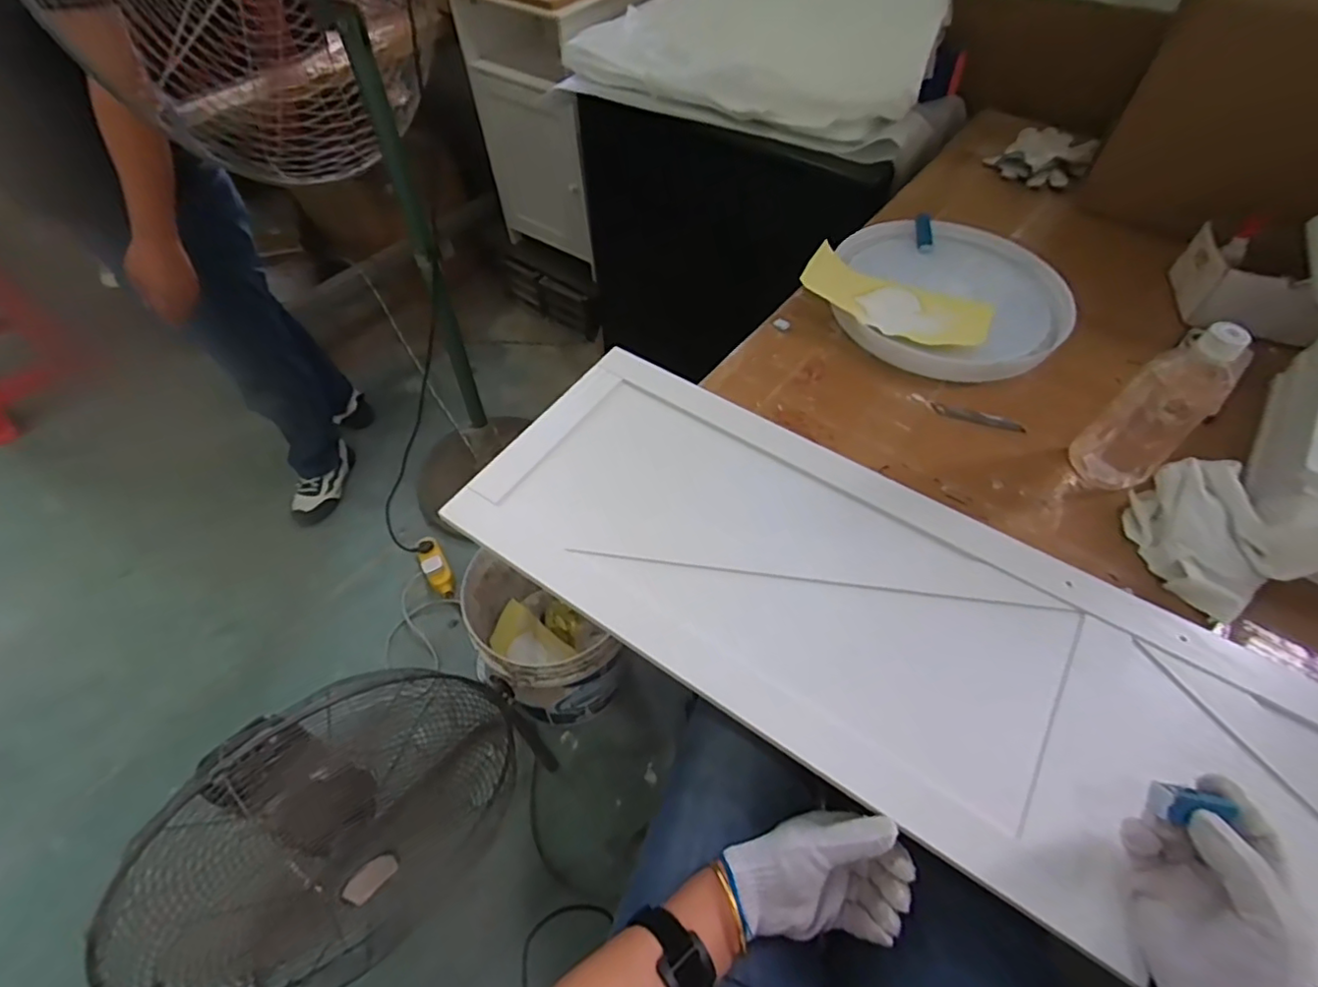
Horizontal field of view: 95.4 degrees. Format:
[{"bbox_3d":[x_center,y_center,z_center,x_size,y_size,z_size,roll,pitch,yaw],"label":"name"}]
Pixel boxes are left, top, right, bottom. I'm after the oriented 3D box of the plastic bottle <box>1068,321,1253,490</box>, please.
[{"bbox_3d":[0.493,-0.086,0.588,0.095,0.181,0.077,-37,62,-25],"label":"plastic bottle"}]

